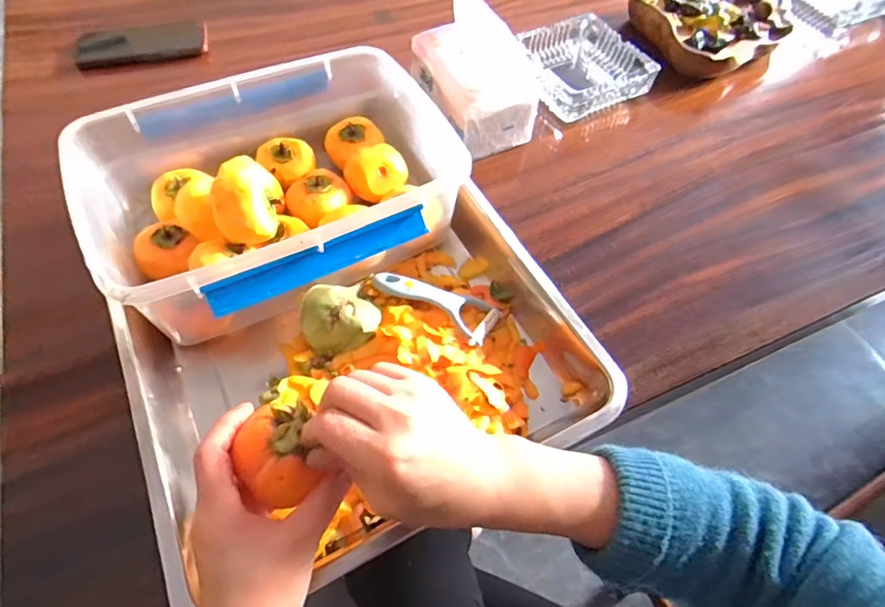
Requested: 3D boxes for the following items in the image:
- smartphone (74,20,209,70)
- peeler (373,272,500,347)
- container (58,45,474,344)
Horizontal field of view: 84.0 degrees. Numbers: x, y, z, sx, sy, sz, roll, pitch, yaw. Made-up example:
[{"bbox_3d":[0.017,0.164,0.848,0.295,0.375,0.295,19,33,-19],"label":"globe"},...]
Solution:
[{"bbox_3d":[-0.407,-0.353,0.672,0.164,0.015,0.077,-12,60,-11],"label":"smartphone"},{"bbox_3d":[-0.004,-0.007,0.455,0.120,0.027,0.052,33,62,15],"label":"peeler"},{"bbox_3d":[-0.158,-0.116,0.469,0.313,0.102,0.255,-24,63,-20],"label":"container"}]

